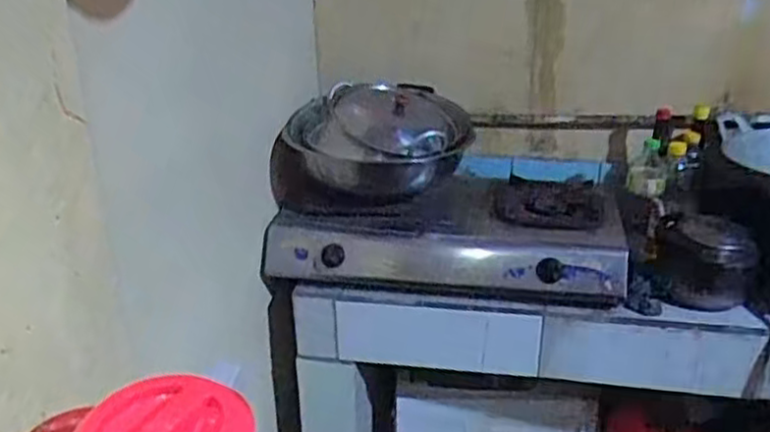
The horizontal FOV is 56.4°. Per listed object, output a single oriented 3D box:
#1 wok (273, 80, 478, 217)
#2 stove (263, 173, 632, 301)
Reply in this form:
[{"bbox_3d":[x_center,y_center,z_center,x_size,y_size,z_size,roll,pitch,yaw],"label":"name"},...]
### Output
[{"bbox_3d":[-0.027,-0.167,1.592,0.414,0.175,0.368,1,26,5],"label":"wok"},{"bbox_3d":[0.145,0.004,1.558,0.714,0.137,0.393,3,26,9],"label":"stove"}]

